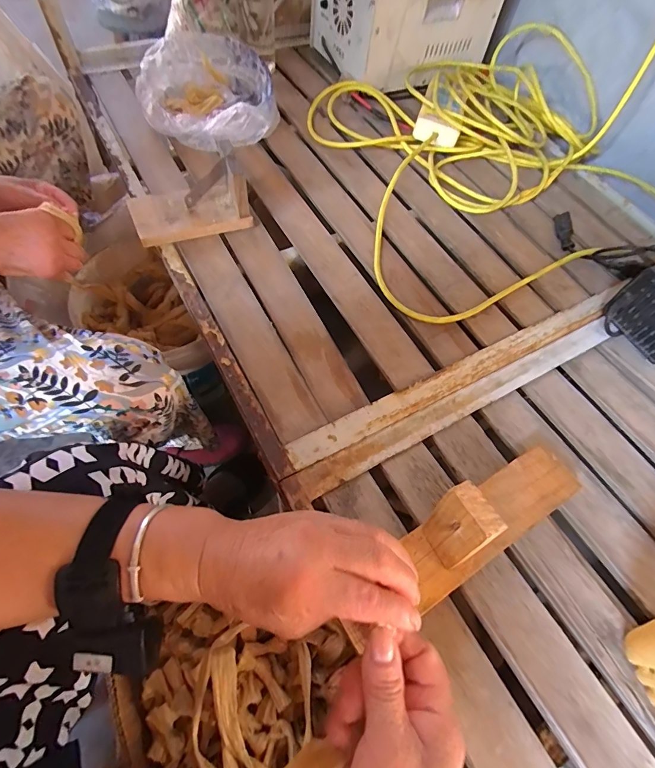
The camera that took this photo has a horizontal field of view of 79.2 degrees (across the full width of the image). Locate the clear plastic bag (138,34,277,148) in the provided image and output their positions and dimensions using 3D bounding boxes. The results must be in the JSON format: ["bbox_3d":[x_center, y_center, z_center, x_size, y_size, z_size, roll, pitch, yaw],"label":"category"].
[{"bbox_3d":[-0.213,-0.524,0.713,0.226,0.077,0.309,-11,68,-4],"label":"clear plastic bag"}]

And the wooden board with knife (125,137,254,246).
[{"bbox_3d":[-0.197,-0.260,0.552,0.158,0.083,0.091,-23,69,-9],"label":"wooden board with knife"}]

